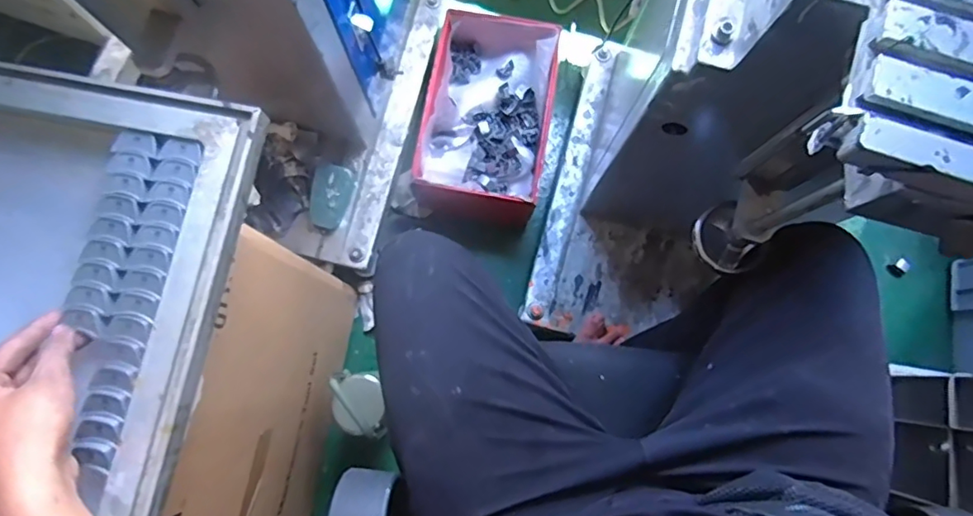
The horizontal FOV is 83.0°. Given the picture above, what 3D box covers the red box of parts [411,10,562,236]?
[{"bbox_3d":[-0.001,-0.268,1.127,0.232,0.212,0.373,8,79,0],"label":"red box of parts"}]

